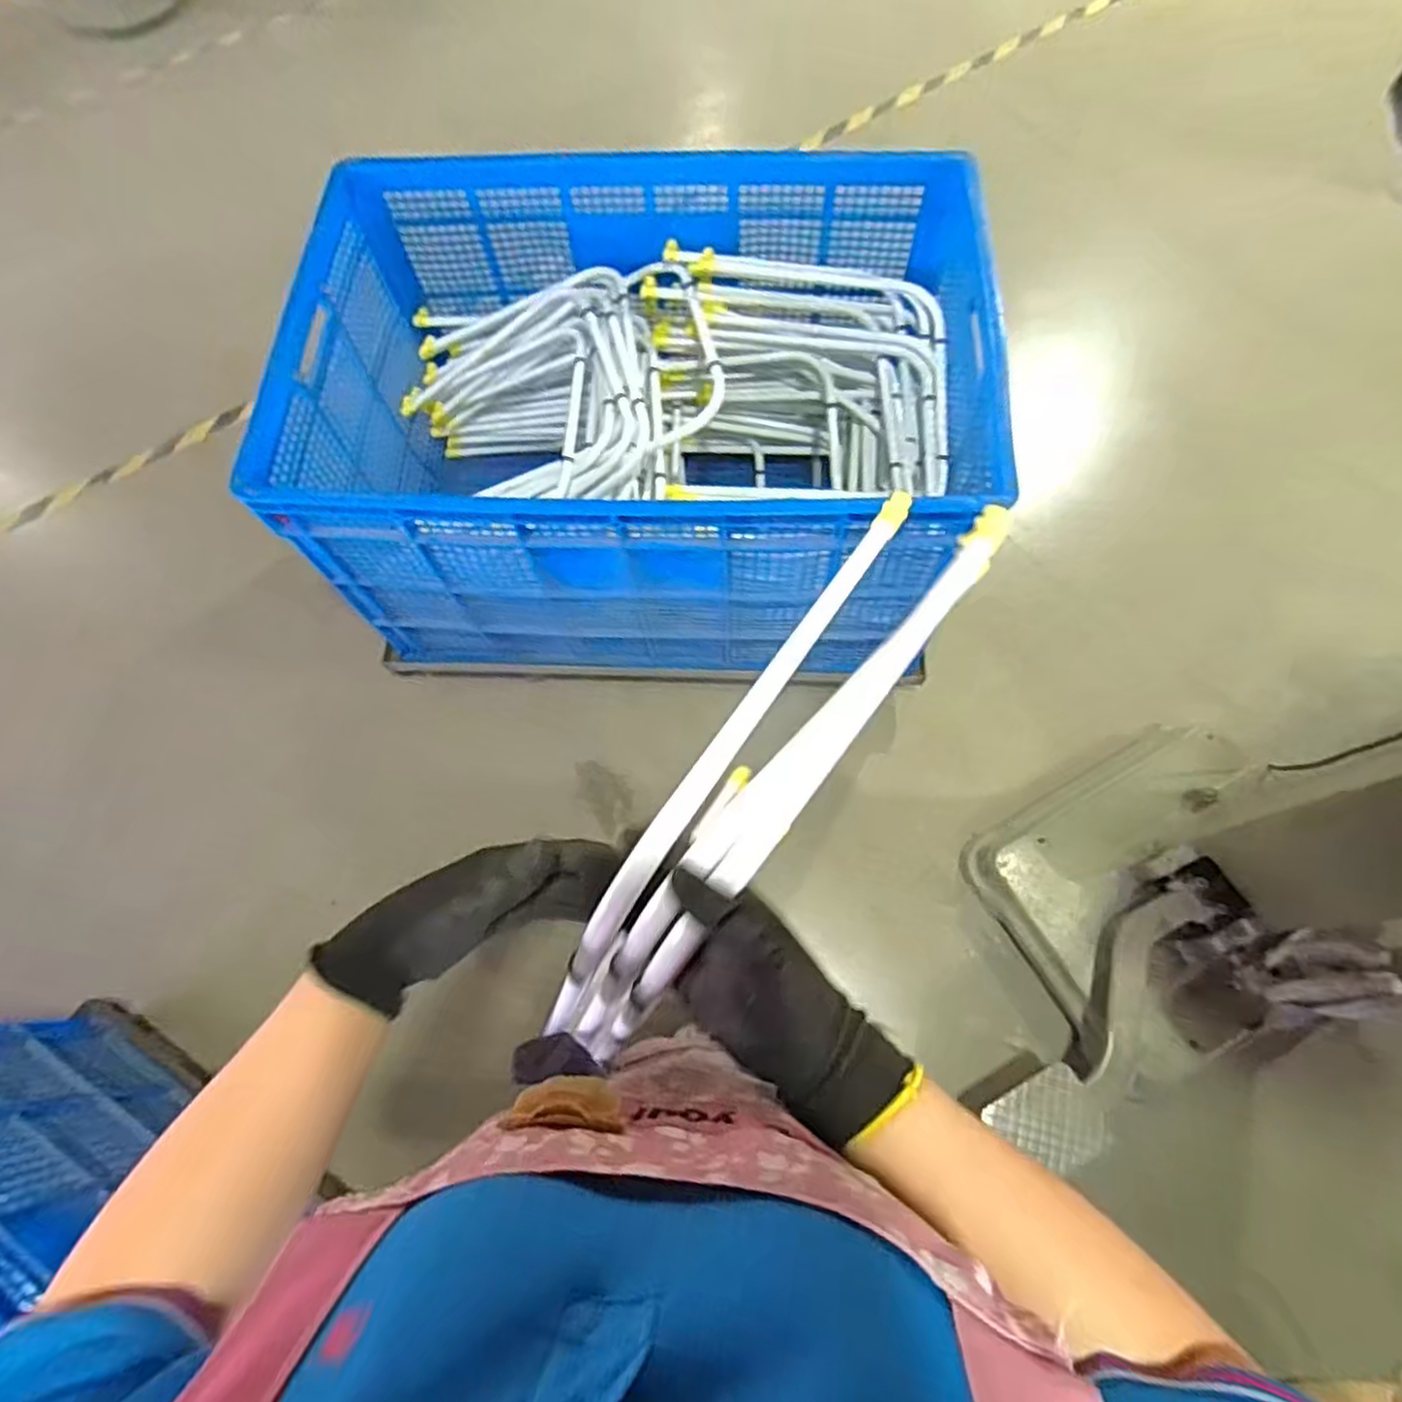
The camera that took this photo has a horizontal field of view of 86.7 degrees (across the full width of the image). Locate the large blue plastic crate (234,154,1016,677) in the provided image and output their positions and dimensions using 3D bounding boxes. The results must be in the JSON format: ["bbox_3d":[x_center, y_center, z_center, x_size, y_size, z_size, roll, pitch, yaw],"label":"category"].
[{"bbox_3d":[-0.090,-0.482,1.366,1.061,0.555,0.695,1,69,3],"label":"large blue plastic crate"}]

